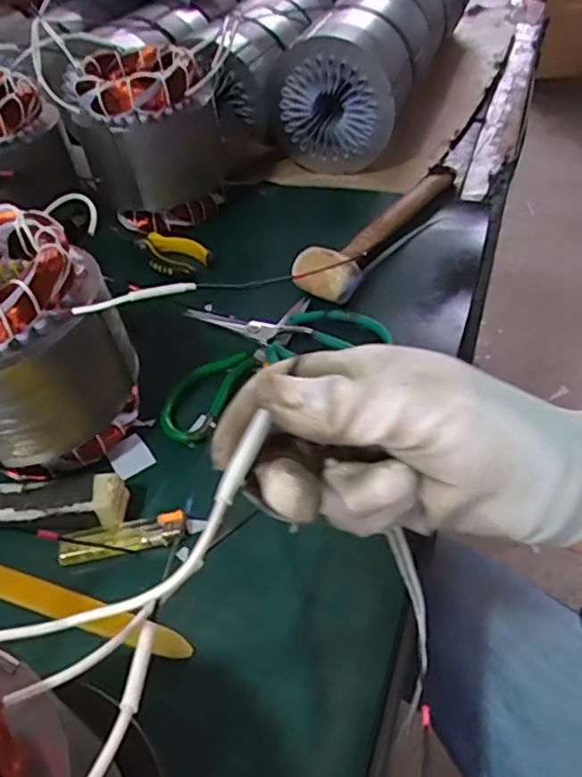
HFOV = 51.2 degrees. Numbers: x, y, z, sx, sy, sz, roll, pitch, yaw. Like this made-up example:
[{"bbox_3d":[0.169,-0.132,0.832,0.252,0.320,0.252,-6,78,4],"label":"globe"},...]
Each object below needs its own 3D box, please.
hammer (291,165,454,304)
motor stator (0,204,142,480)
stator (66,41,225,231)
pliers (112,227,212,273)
[{"bbox_3d":[0.096,-0.182,0.650,0.063,0.039,0.270,23,52,23],"label":"hammer"},{"bbox_3d":[-0.206,-0.028,0.455,0.128,0.159,0.132,-2,46,2],"label":"motor stator"},{"bbox_3d":[-0.154,-0.290,0.700,0.131,0.163,0.136,-7,47,-3],"label":"stator"},{"bbox_3d":[-0.153,-0.160,0.673,0.146,0.020,0.049,32,56,30],"label":"pliers"}]

